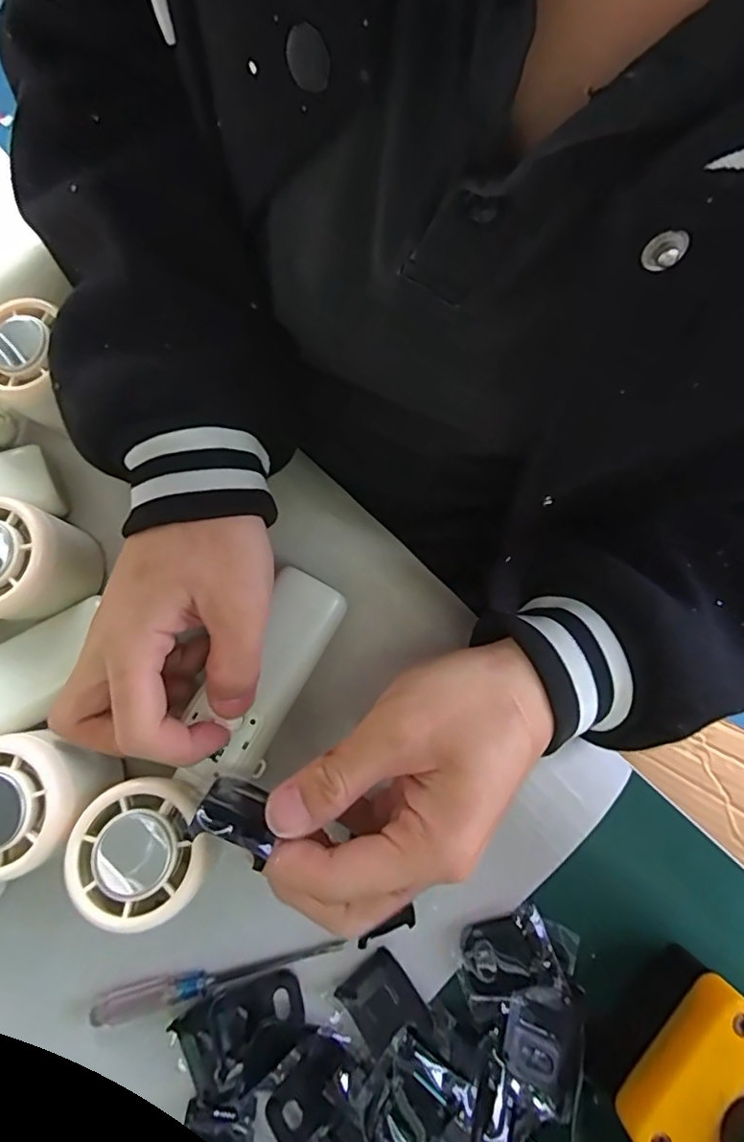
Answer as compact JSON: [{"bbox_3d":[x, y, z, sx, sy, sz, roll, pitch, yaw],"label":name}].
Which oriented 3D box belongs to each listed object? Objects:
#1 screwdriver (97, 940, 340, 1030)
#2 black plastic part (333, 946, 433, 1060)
[{"bbox_3d":[-0.070,0.186,0.251,0.113,0.009,0.011,-15,76,-5],"label":"screwdriver"},{"bbox_3d":[0.005,0.194,0.246,0.028,0.004,0.035,-37,62,-16],"label":"black plastic part"}]

